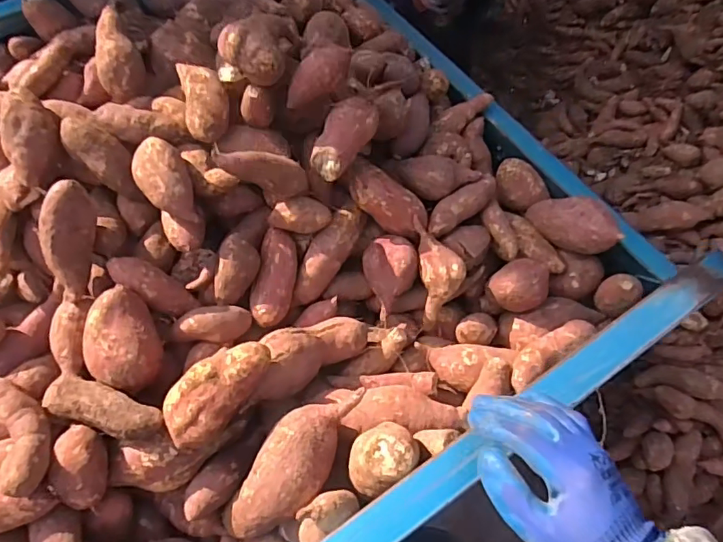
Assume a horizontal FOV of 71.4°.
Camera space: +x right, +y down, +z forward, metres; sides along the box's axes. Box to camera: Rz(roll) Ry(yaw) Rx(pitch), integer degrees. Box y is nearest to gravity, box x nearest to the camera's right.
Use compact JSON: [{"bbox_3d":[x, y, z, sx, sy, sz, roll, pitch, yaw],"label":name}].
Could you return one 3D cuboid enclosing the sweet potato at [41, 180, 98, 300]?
[{"bbox_3d":[-0.345,-0.035,0.598,0.049,0.042,0.145,12,110,8],"label":"sweet potato"}]

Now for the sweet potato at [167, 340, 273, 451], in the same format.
[{"bbox_3d":[-0.162,0.135,0.568,0.065,0.063,0.134,39,72,18],"label":"sweet potato"}]

